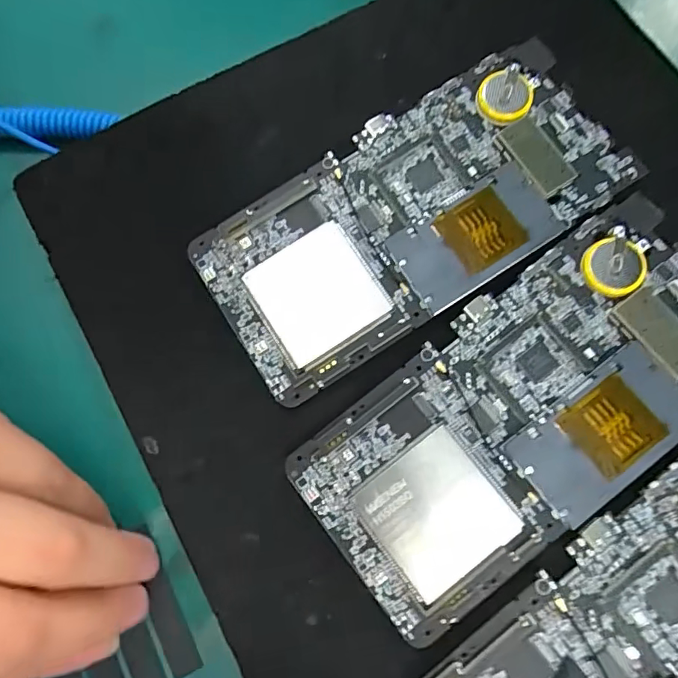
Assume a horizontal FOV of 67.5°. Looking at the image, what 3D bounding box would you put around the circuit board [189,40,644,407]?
[{"bbox_3d":[0.025,-0.046,0.182,0.149,0.011,0.071,-32,77,-12],"label":"circuit board"}]

